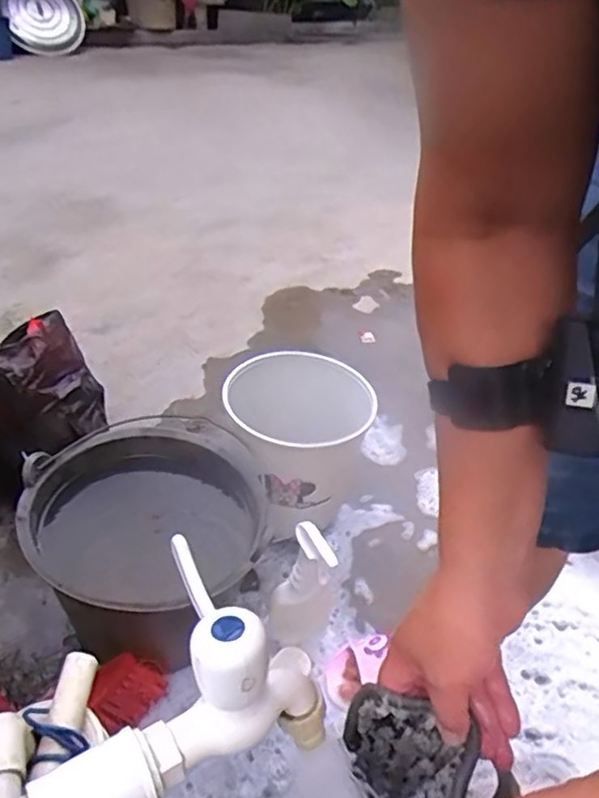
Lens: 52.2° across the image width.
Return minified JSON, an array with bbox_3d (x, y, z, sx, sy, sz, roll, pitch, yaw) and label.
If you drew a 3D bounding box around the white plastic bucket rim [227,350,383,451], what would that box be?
[{"bbox_3d":[0.003,-0.008,1.010,0.238,0.020,0.206,9,50,7],"label":"white plastic bucket rim"}]

